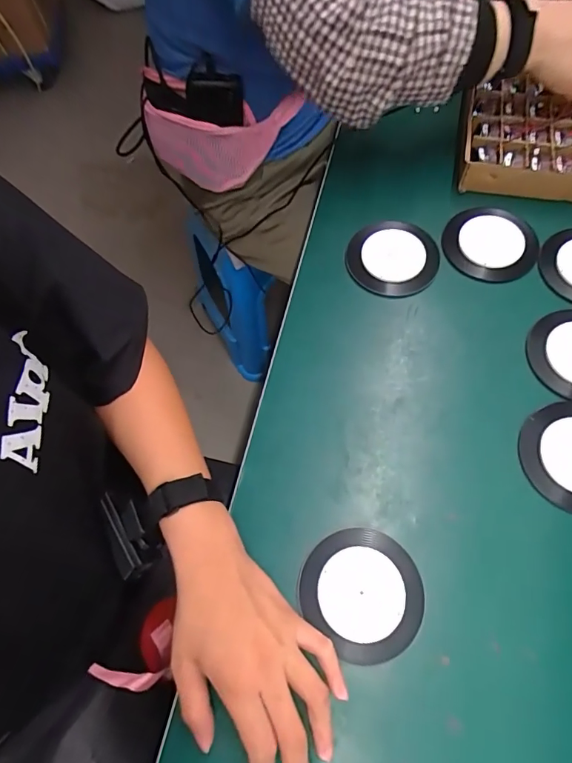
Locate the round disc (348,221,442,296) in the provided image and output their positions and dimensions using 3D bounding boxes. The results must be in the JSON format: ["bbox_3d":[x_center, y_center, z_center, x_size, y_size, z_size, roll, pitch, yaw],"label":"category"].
[{"bbox_3d":[0.118,-0.138,0.498,0.095,0.012,0.091,30,71,15],"label":"round disc"}]

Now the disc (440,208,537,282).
[{"bbox_3d":[0.228,-0.154,0.497,0.096,0.010,0.095,-1,66,2],"label":"disc"}]

